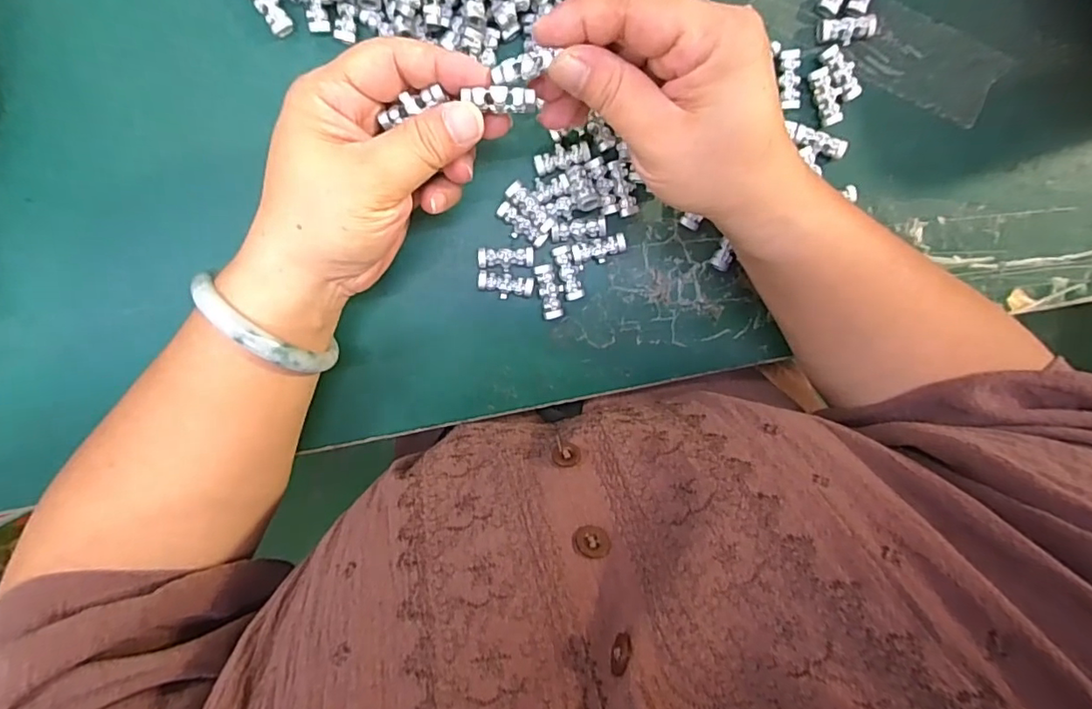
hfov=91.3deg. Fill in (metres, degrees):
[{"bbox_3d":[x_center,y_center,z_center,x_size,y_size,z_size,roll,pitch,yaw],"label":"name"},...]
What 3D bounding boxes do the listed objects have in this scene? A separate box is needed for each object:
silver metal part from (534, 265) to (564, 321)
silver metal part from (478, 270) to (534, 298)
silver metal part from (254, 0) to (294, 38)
[{"bbox_3d":[0.003,-0.035,0.295,0.013,0.007,0.030,-13,99,-3],"label":"silver metal part"},{"bbox_3d":[-0.022,-0.038,0.293,0.030,0.008,0.013,7,98,-6],"label":"silver metal part"},{"bbox_3d":[-0.137,-0.173,0.263,0.012,0.010,0.030,-32,100,0],"label":"silver metal part"}]

